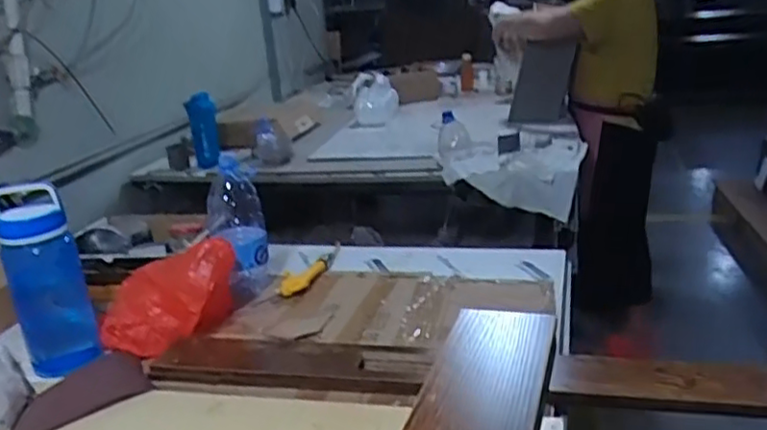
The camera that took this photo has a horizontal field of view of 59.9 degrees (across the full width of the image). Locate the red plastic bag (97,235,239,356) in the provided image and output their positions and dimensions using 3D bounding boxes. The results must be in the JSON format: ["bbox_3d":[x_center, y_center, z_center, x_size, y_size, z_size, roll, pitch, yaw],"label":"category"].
[{"bbox_3d":[-0.351,0.128,1.063,0.214,0.137,0.115,-4,19,4],"label":"red plastic bag"}]

